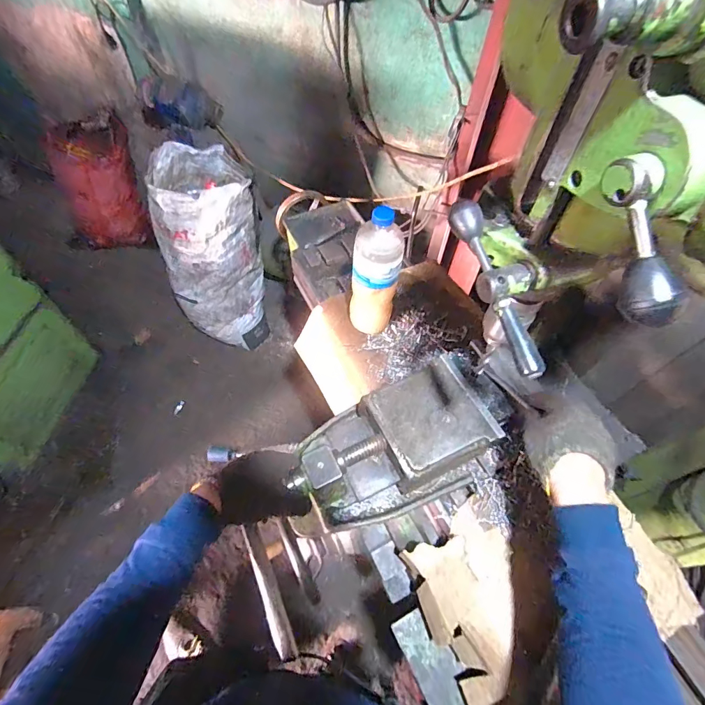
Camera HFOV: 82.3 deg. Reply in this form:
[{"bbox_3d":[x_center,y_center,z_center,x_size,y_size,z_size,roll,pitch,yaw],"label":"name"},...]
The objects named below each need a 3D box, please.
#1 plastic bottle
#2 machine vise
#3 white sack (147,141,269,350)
[{"bbox_3d":[0.040,-0.132,0.680,0.076,0.250,0.064,13,58,6],"label":"plastic bottle"},{"bbox_3d":[0.067,0.136,0.600,0.287,0.102,0.165,-18,60,-14],"label":"machine vise"},{"bbox_3d":[-0.523,-0.382,1.590,0.336,0.714,0.379,-2,58,-4],"label":"white sack"}]

